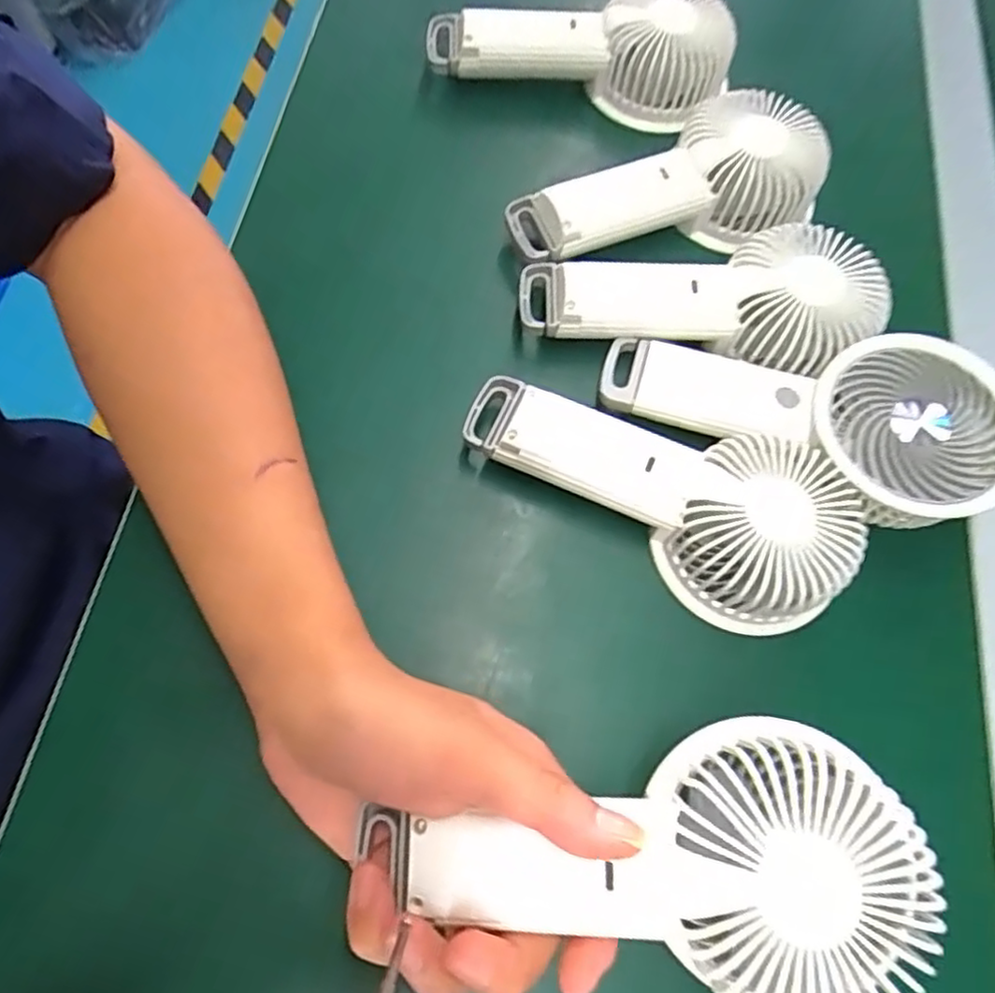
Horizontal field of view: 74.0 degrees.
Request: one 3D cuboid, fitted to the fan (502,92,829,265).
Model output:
[{"bbox_3d":[0.091,-0.171,0.364,0.173,0.044,0.082,-22,72,-11],"label":"fan"}]

